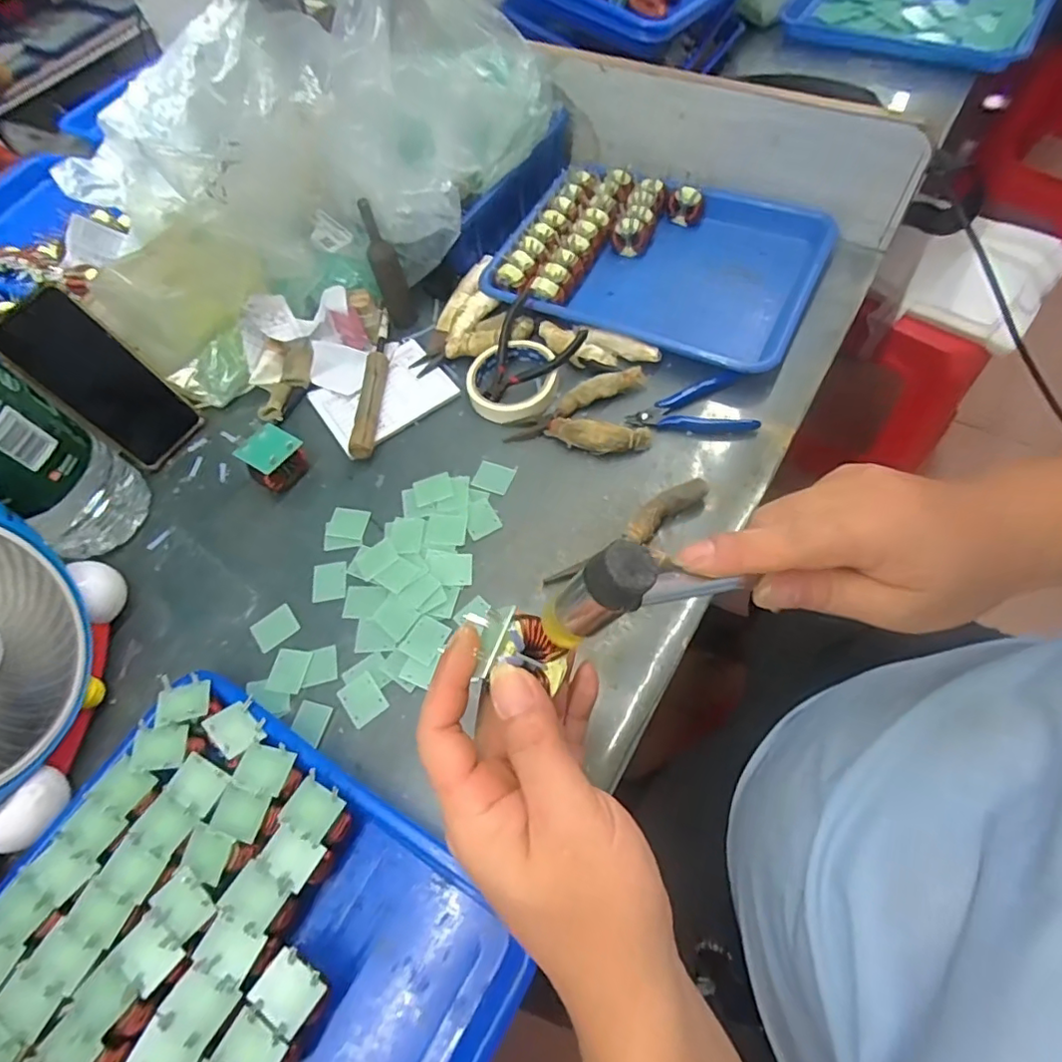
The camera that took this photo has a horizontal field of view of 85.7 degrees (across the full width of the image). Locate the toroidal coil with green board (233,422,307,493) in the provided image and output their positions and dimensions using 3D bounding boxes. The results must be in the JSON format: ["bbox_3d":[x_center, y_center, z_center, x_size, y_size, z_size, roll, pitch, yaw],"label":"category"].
[{"bbox_3d":[-0.244,-0.068,0.543,0.049,0.046,0.047,26,68,18],"label":"toroidal coil with green board"}]

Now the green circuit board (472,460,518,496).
[{"bbox_3d":[-0.035,-0.052,0.538,0.034,0.004,0.031,18,66,15],"label":"green circuit board"}]

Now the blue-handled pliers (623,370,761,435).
[{"bbox_3d":[0.151,-0.110,0.539,0.108,0.014,0.064,-18,62,-3],"label":"blue-handled pliers"}]

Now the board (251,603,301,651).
[{"bbox_3d":[-0.220,0.083,0.491,0.036,0.004,0.031,-35,64,-12],"label":"board"}]

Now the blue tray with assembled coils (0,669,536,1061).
[{"bbox_3d":[-0.184,0.272,0.358,0.311,0.053,0.241,27,68,19],"label":"blue tray with assembled coils"}]

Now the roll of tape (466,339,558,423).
[{"bbox_3d":[-0.020,-0.154,0.575,0.088,0.017,0.092,-3,62,5],"label":"roll of tape"}]

